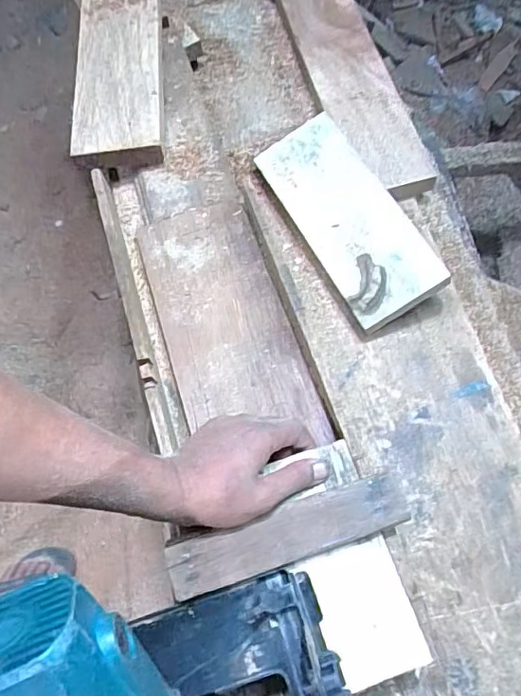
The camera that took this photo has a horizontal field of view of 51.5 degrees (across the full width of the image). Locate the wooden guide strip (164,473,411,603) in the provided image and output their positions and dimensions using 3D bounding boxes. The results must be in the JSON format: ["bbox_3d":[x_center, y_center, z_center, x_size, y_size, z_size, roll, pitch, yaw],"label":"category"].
[{"bbox_3d":[0.022,0.148,0.427,0.190,0.012,0.041,-18,65,-5],"label":"wooden guide strip"}]

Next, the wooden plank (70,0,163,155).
[{"bbox_3d":[-0.200,-0.536,0.769,0.115,0.033,0.694,-5,67,0],"label":"wooden plank"}]

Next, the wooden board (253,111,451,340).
[{"bbox_3d":[0.098,-0.155,0.638,0.109,0.024,0.274,-31,65,8],"label":"wooden board"}]

